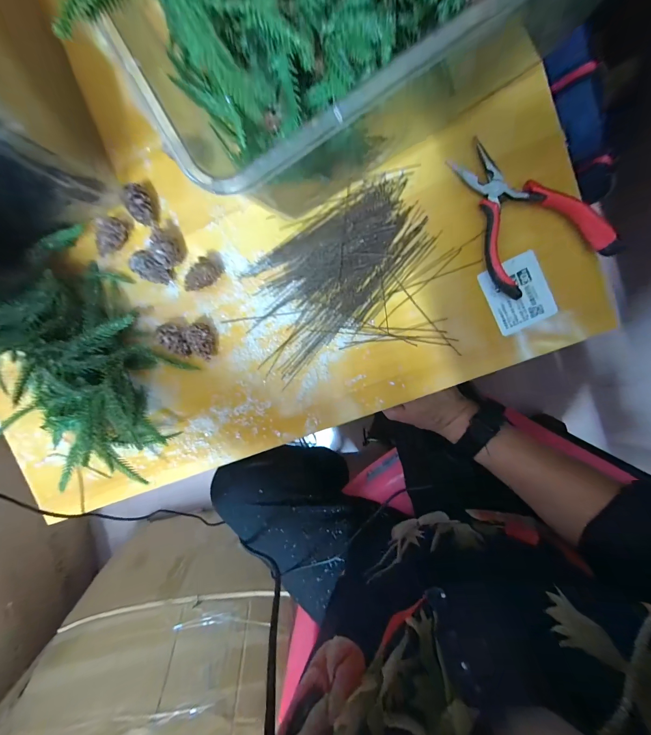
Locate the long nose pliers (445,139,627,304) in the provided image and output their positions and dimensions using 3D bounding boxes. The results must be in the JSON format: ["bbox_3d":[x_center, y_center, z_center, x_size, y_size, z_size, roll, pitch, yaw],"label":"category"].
[{"bbox_3d":[0.161,-0.128,0.259,0.084,0.024,0.125,-28,95,8],"label":"long nose pliers"}]

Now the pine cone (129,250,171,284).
[{"bbox_3d":[-0.158,-0.092,0.296,0.030,0.023,0.023,24,100,1],"label":"pine cone"}]

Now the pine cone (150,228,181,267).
[{"bbox_3d":[-0.143,-0.106,0.292,0.020,0.024,0.026,17,100,2],"label":"pine cone"}]

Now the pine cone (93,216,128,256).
[{"bbox_3d":[-0.196,-0.119,0.296,0.018,0.023,0.033,17,100,2],"label":"pine cone"}]

